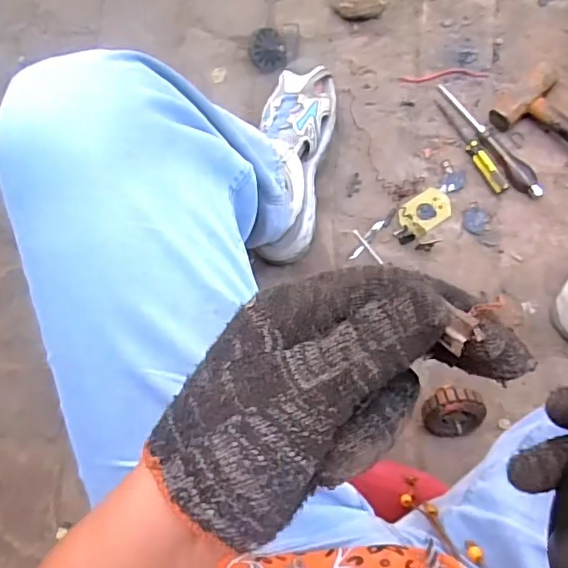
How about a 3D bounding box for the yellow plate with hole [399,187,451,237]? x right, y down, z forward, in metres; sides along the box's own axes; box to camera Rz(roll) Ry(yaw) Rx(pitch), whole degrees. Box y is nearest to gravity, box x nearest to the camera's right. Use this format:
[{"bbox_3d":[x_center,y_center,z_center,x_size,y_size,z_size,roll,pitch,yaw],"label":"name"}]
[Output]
[{"bbox_3d":[0.196,-0.101,0.785,0.076,0.009,0.050,-37,83,-3],"label":"yellow plate with hole"}]

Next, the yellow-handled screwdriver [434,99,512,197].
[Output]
[{"bbox_3d":[0.261,-0.195,0.790,0.022,0.020,0.159,-31,83,-2],"label":"yellow-handled screwdriver"}]

